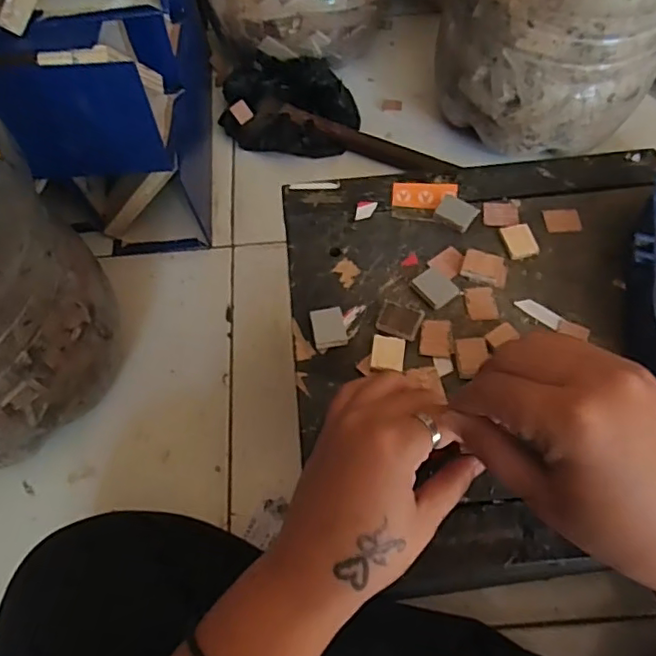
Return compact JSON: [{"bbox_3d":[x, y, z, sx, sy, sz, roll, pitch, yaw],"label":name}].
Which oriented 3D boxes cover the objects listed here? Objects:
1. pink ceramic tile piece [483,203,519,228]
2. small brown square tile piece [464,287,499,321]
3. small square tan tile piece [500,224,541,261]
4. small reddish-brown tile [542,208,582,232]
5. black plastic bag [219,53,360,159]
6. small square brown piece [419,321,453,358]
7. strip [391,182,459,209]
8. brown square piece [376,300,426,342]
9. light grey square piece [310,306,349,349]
[{"bbox_3d":[0.121,-0.079,0.396,0.024,0.004,0.023,6,63,5],"label":"pink ceramic tile piece"},{"bbox_3d":[0.098,-0.016,0.364,0.018,0.004,0.024,-7,62,-1],"label":"small brown square tile piece"},{"bbox_3d":[0.129,-0.059,0.382,0.022,0.004,0.025,-11,63,-4],"label":"small square tan tile piece"},{"bbox_3d":[0.163,-0.075,0.394,0.024,0.004,0.021,1,63,3],"label":"small reddish-brown tile"},{"bbox_3d":[-0.048,-0.278,0.705,0.162,0.053,0.118,16,64,11],"label":"black plastic bag"},{"bbox_3d":[0.068,0.006,0.354,0.020,0.004,0.026,5,63,5],"label":"small square brown piece"},{"bbox_3d":[0.069,-0.095,0.406,0.045,0.004,0.024,7,63,11],"label":"strip"},{"bbox_3d":[0.045,-0.005,0.355,0.026,0.005,0.024,18,65,11],"label":"brown square piece"},{"bbox_3d":[0.001,-0.001,0.355,0.021,0.005,0.025,-10,63,-3],"label":"light grey square piece"}]

